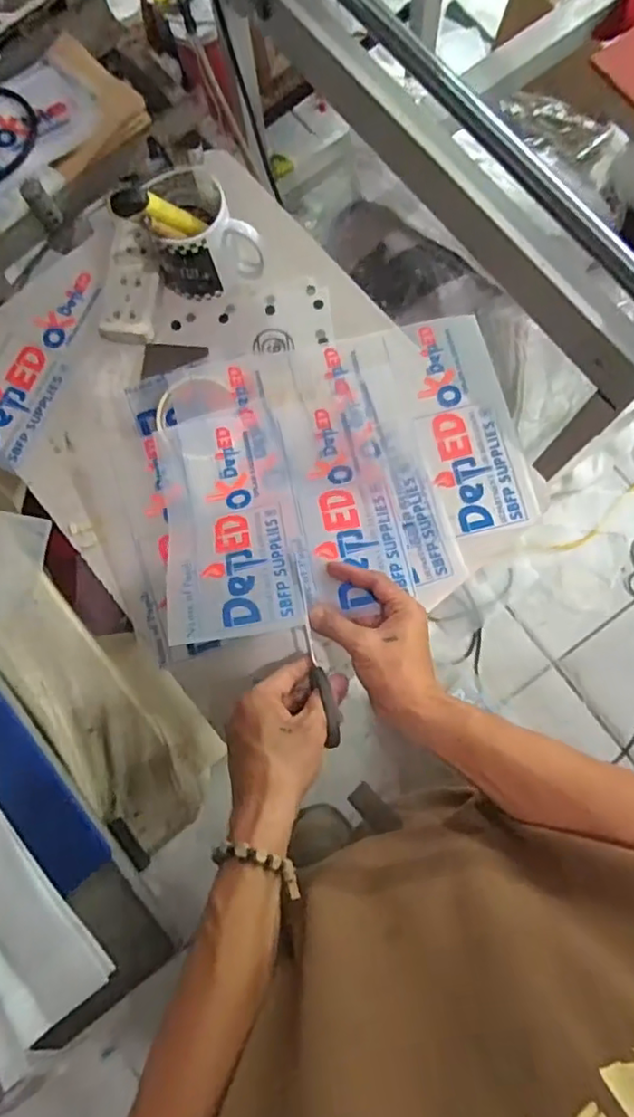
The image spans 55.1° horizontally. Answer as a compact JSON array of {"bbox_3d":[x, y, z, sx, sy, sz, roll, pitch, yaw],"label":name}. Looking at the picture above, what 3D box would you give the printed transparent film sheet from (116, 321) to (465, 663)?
[{"bbox_3d":[-0.037,-0.077,0.586,0.298,0.079,0.284,-13,78,-1],"label":"printed transparent film sheet"}]

